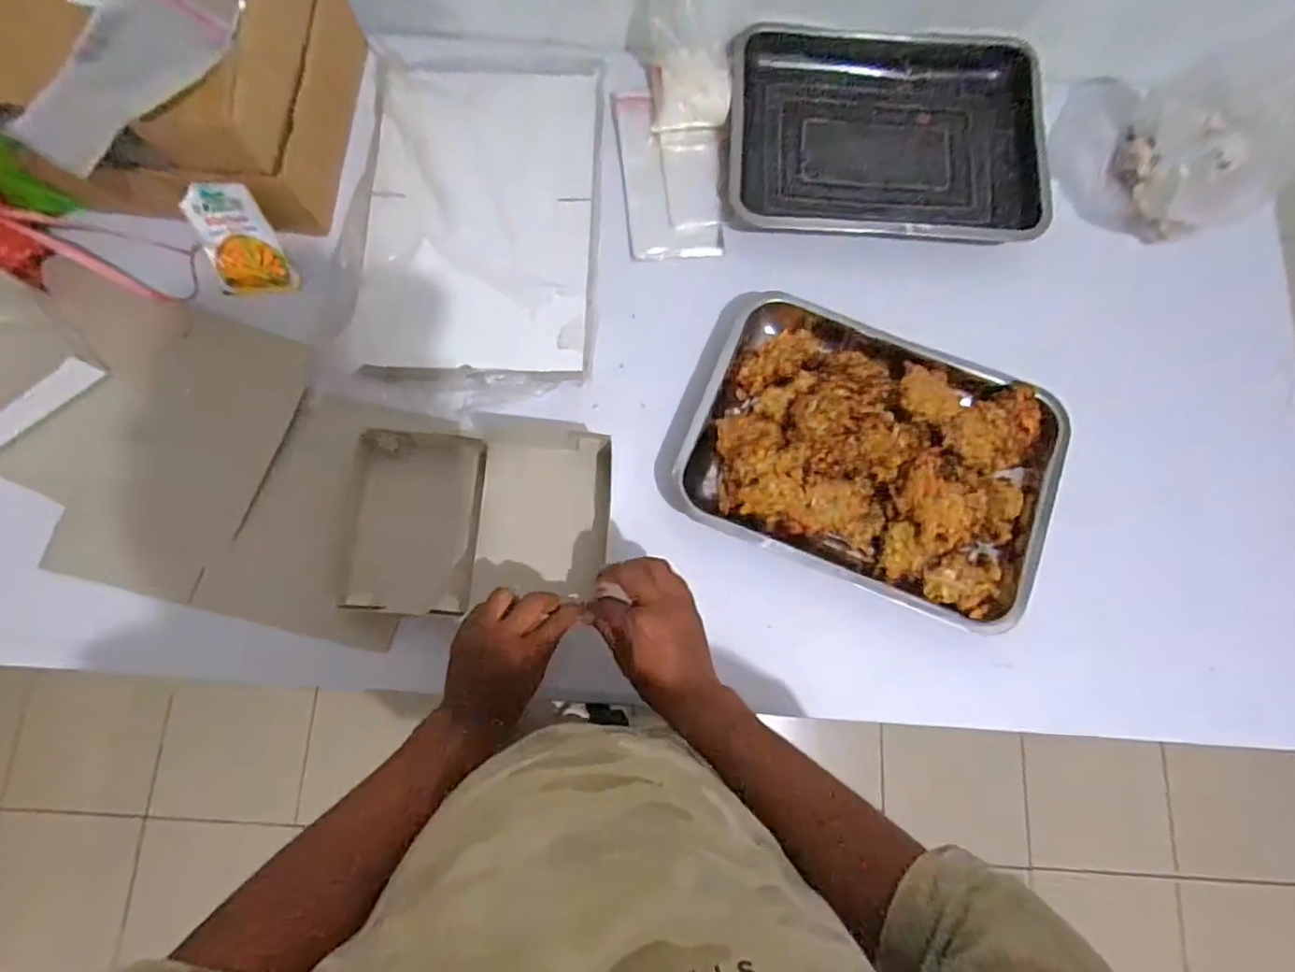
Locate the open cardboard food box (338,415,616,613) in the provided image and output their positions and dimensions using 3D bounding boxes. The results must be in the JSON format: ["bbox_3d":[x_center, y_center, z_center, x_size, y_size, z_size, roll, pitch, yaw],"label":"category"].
[{"bbox_3d":[-0.164,0.030,0.569,0.252,0.059,0.184,3,81,2],"label":"open cardboard food box"}]

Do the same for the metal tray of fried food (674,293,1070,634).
[{"bbox_3d":[0.224,-0.038,0.582,0.346,0.065,0.263,22,80,3],"label":"metal tray of fried food"}]

